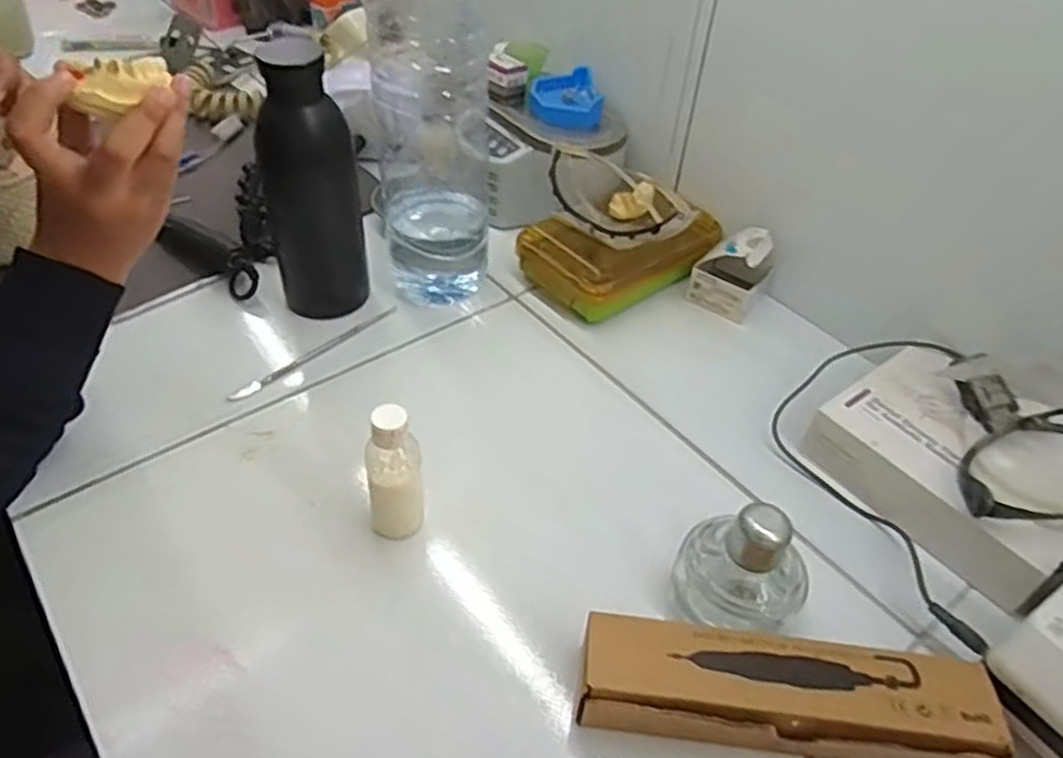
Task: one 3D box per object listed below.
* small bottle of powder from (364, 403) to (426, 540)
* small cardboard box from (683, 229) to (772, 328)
[{"bbox_3d":[-0.082,0.062,0.458,0.032,0.103,0.026,-7,46,-13],"label":"small bottle of powder"},{"bbox_3d":[0.176,-0.093,0.660,0.057,0.067,0.052,31,50,24],"label":"small cardboard box"}]

